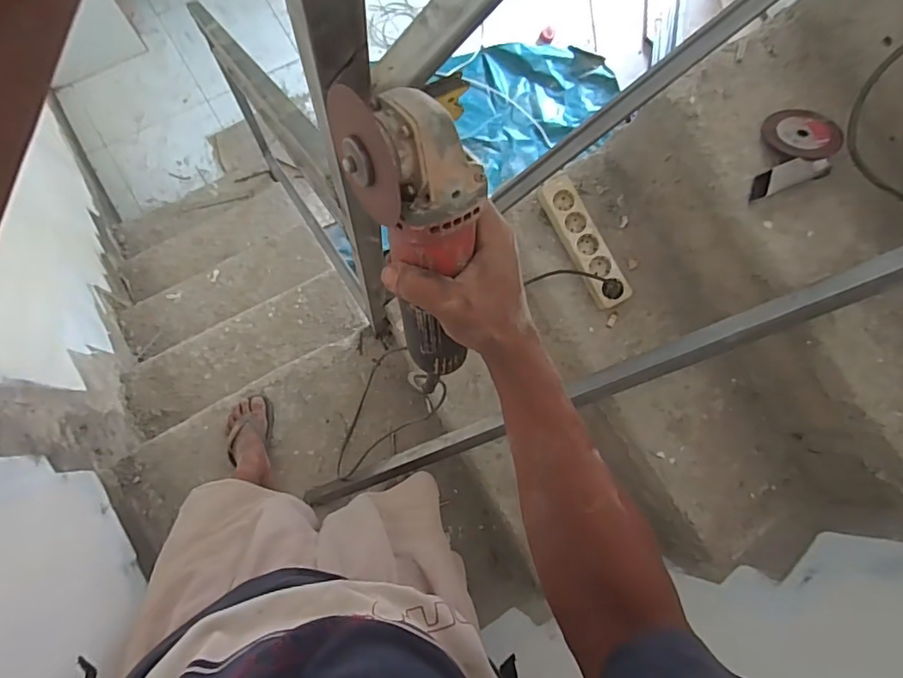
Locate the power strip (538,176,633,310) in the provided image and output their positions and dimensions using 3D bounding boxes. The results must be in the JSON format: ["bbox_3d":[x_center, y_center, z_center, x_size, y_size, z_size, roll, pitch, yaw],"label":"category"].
[{"bbox_3d":[0.235,-0.171,0.930,0.070,0.048,0.247,-28,89,-9],"label":"power strip"}]

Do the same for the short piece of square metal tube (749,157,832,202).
[{"bbox_3d":[0.473,-0.229,0.738,0.116,0.028,0.036,-20,87,-9],"label":"short piece of square metal tube"}]

